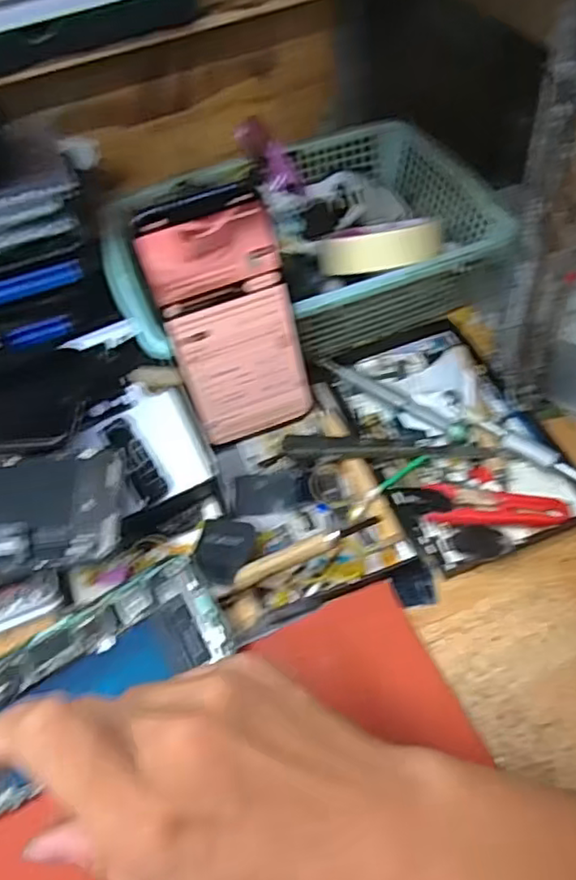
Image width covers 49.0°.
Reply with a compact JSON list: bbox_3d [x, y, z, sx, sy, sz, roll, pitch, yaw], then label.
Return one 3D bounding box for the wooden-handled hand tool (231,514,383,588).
[{"bbox_3d":[0.009,0.059,0.339,0.084,0.007,0.010,-26,50,11],"label":"wooden-handled hand tool"}]

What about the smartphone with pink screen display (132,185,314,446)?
[{"bbox_3d":[-0.033,-0.068,0.384,0.075,0.157,0.007,-20,36,-7],"label":"smartphone with pink screen display"}]

